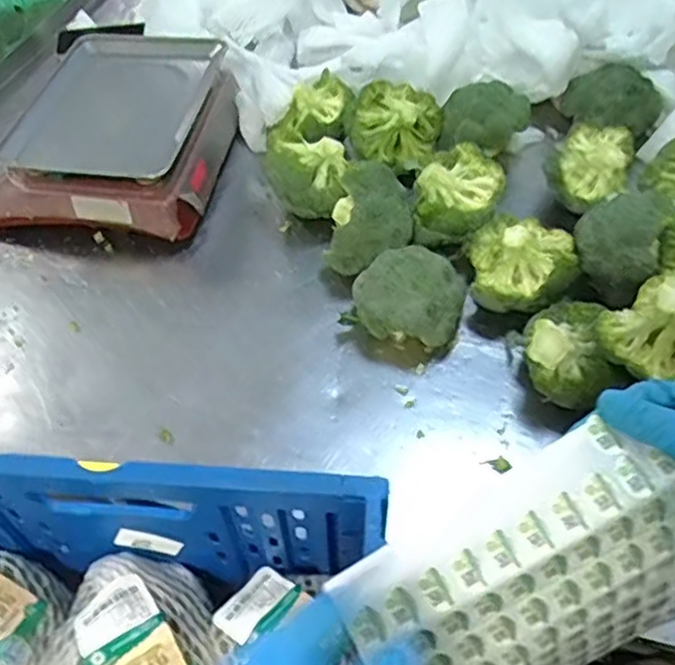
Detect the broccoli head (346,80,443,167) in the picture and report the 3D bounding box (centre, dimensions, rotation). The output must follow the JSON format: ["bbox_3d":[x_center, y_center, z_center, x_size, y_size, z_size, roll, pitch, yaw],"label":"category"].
[{"bbox_3d":[0.079,-0.289,0.996,0.119,0.069,0.119,-1,50,1],"label":"broccoli head"}]

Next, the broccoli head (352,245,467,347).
[{"bbox_3d":[0.082,-0.040,0.814,0.124,0.097,0.099,-5,50,-2],"label":"broccoli head"}]

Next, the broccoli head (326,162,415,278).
[{"bbox_3d":[0.038,-0.138,0.853,0.100,0.105,0.087,6,51,7],"label":"broccoli head"}]

